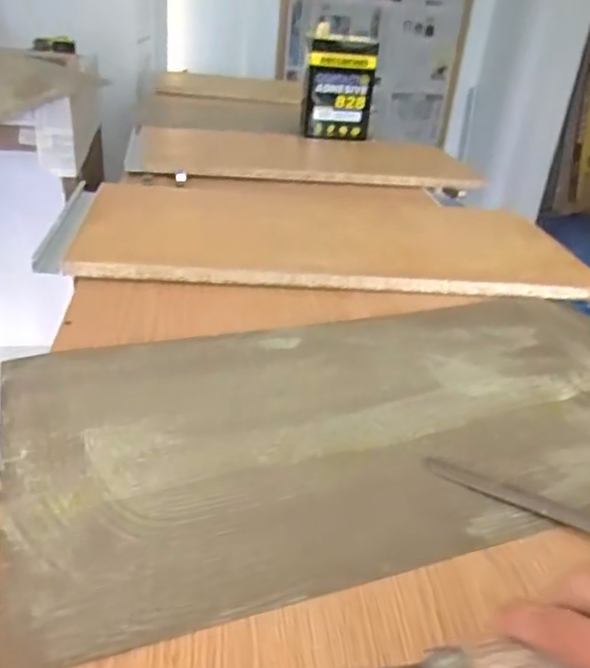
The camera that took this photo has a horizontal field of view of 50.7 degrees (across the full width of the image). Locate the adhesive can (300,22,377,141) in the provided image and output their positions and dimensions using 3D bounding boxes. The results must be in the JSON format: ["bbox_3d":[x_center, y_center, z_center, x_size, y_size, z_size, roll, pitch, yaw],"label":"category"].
[{"bbox_3d":[0.110,-0.612,1.546,0.173,0.234,0.102,6,28,-1],"label":"adhesive can"}]

